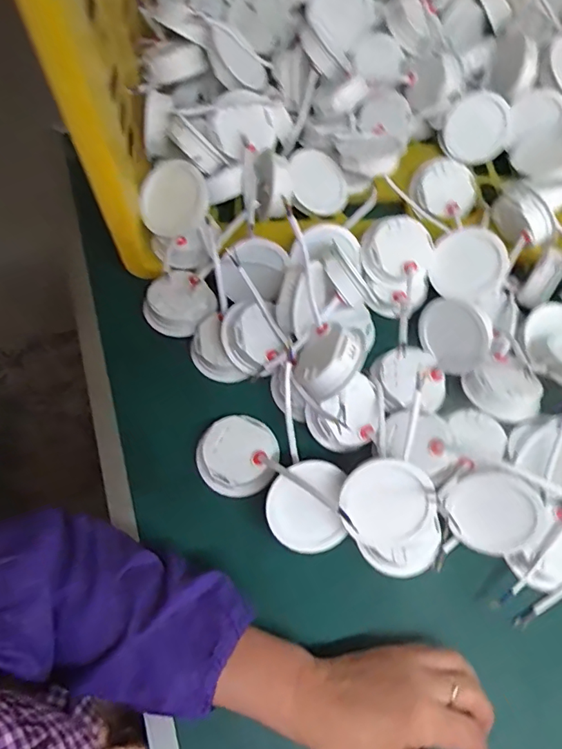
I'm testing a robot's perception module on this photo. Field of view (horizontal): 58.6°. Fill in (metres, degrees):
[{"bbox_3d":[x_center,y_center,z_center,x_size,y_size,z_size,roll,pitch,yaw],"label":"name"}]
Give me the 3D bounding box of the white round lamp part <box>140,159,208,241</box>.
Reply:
[{"bbox_3d":[-0.104,-0.168,0.482,0.061,0.018,0.072,4,102,12],"label":"white round lamp part"}]

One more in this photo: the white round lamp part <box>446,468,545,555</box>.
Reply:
[{"bbox_3d":[0.167,0.110,0.394,0.069,0.005,0.069,-40,90,25],"label":"white round lamp part"}]

